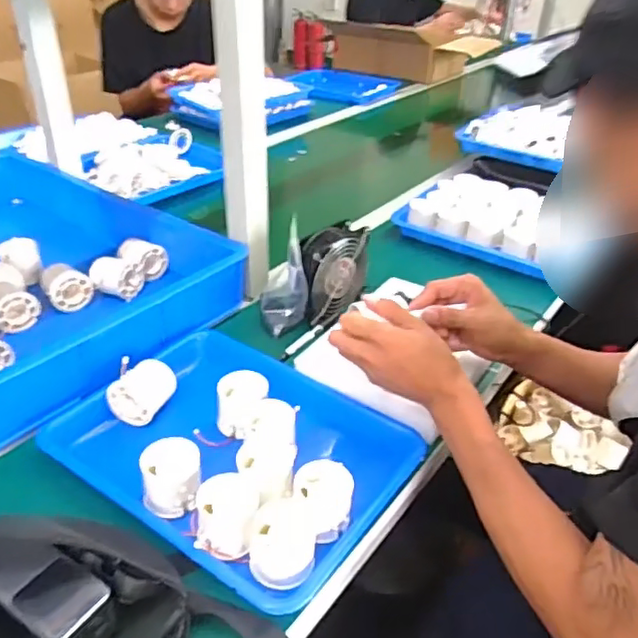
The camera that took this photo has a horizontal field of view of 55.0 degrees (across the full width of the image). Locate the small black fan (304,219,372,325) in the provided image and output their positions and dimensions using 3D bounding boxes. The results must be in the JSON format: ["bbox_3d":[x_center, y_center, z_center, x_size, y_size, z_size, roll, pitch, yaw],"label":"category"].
[{"bbox_3d":[0.019,-0.059,0.841,0.033,0.122,0.124,22,37,40],"label":"small black fan"}]

